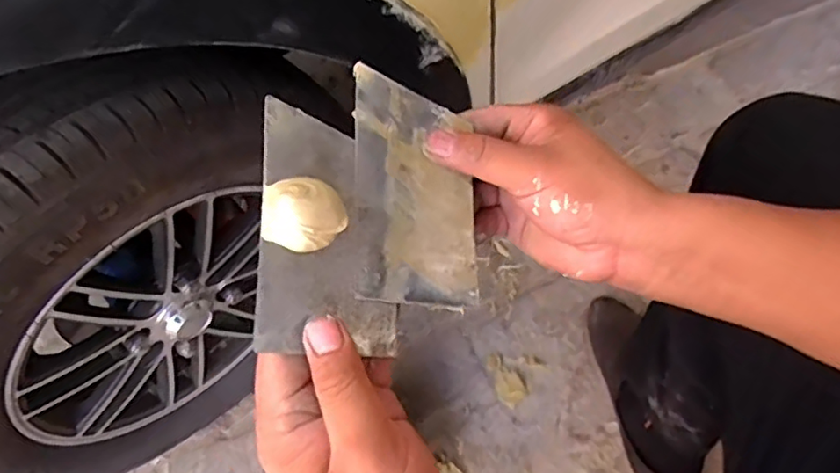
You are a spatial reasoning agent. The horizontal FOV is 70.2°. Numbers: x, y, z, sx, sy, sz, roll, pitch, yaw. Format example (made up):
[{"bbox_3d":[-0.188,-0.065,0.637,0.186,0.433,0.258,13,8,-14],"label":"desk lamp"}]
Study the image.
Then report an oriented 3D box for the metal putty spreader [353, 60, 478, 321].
[{"bbox_3d":[-0.001,-0.027,0.340,0.074,0.004,0.134,9,69,-25],"label":"metal putty spreader"}]

